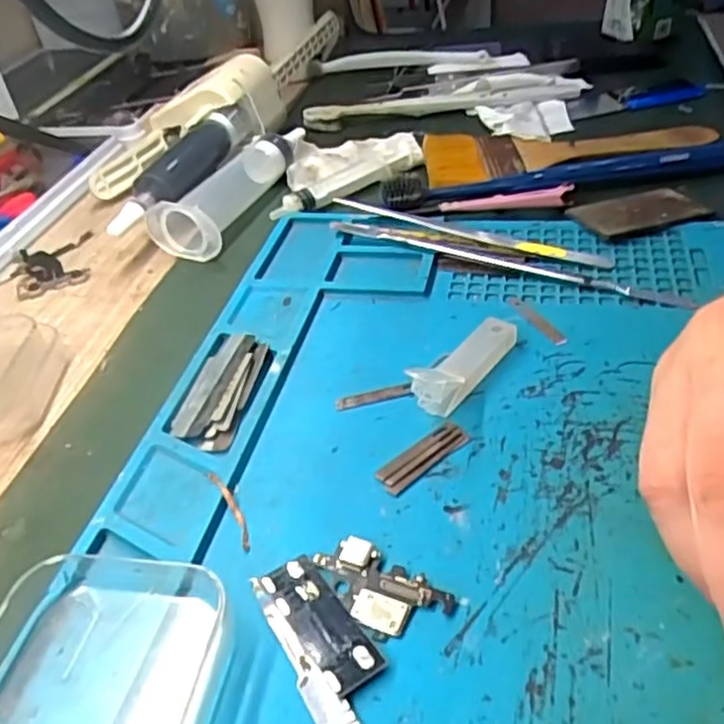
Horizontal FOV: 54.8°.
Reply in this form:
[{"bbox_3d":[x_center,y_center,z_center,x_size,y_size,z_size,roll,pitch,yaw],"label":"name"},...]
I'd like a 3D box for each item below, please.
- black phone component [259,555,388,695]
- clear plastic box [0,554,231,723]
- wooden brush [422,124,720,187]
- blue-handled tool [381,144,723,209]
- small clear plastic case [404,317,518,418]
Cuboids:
[{"bbox_3d":[-0.012,0.072,0.193,0.017,0.004,0.044,-27,43,-23],"label":"black phone component"},{"bbox_3d":[-0.071,0.079,0.183,0.061,0.019,0.066,1,40,11],"label":"clear plastic box"},{"bbox_3d":[0.116,-0.129,0.407,0.161,0.007,0.064,-9,39,-1],"label":"wooden brush"},{"bbox_3d":[0.103,-0.102,0.369,0.185,0.014,0.022,-7,39,0],"label":"blue-handled tool"},{"bbox_3d":[0.039,0.000,0.262,0.015,0.016,0.055,29,51,36],"label":"small clear plastic case"}]

